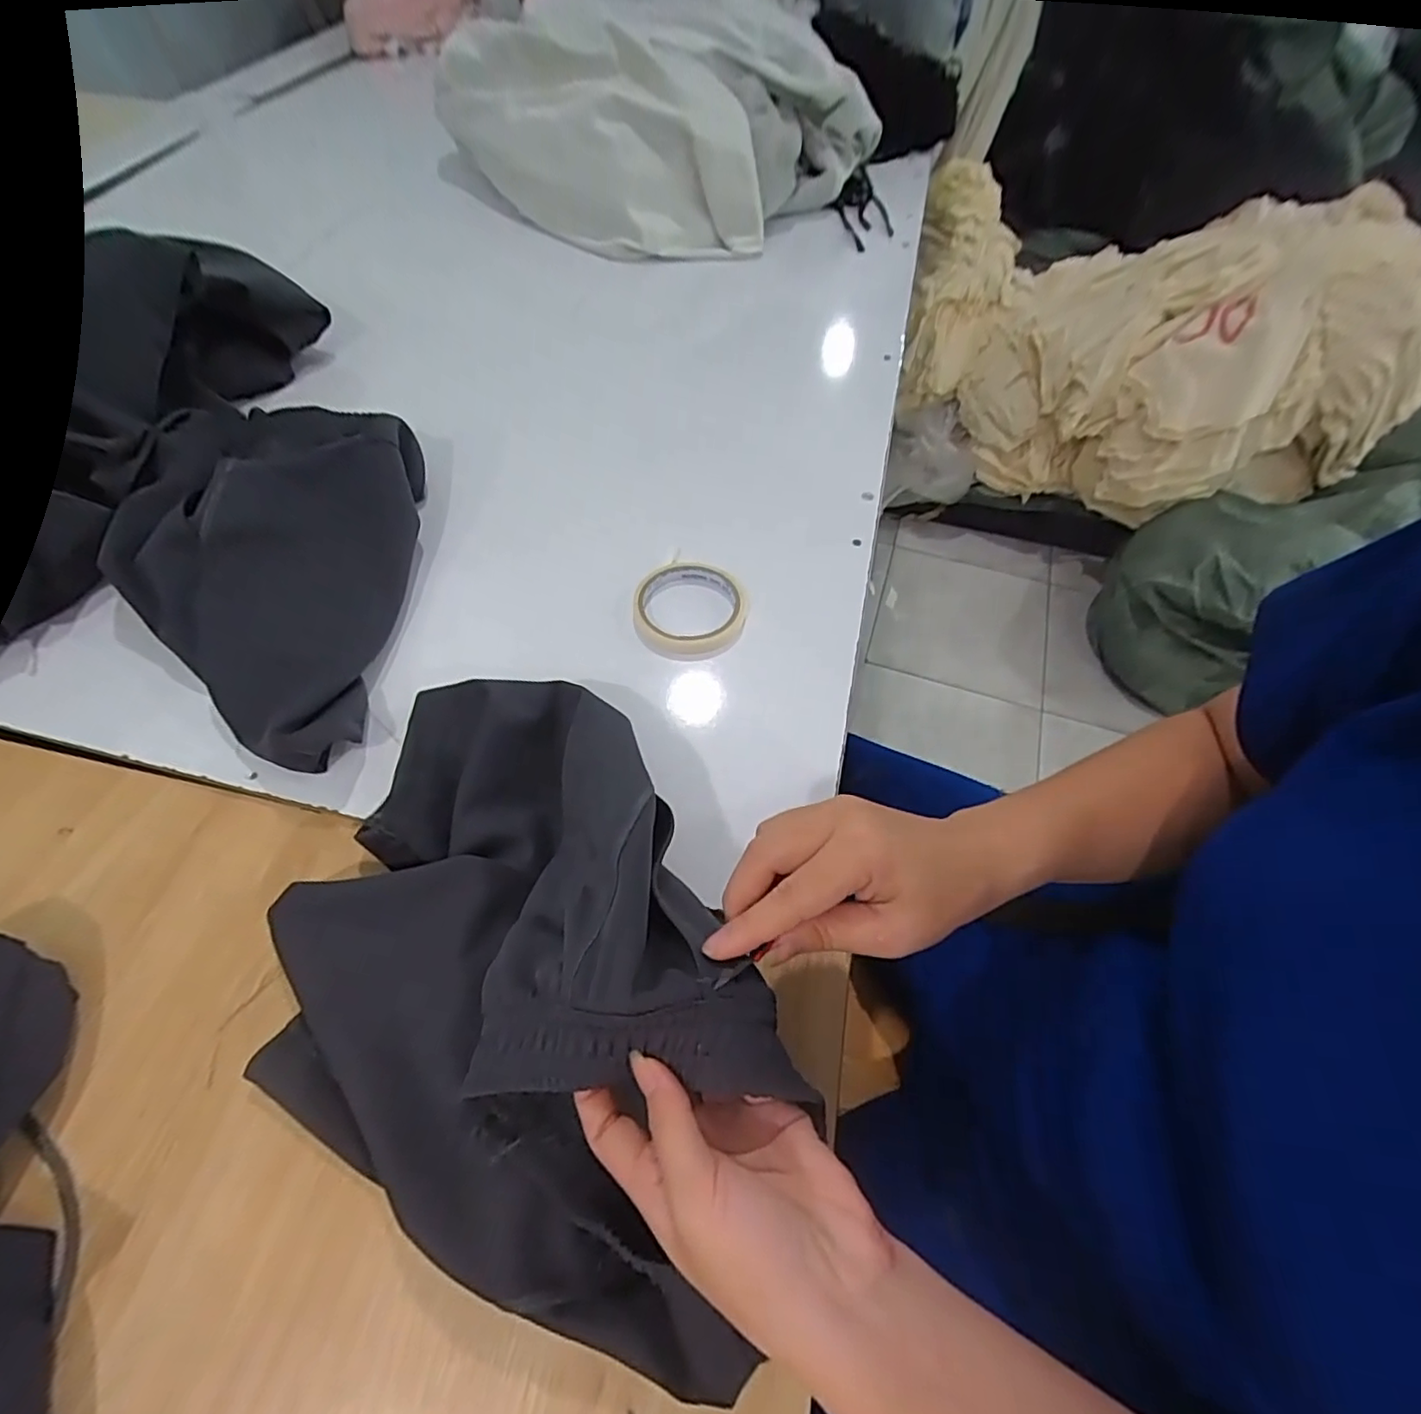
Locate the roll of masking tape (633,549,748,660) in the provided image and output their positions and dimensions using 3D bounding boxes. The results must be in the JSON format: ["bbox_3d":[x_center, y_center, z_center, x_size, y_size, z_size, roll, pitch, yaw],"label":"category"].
[{"bbox_3d":[-0.017,-0.083,0.516,0.093,0.021,0.094,1,60,-1],"label":"roll of masking tape"}]

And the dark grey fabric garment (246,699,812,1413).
[{"bbox_3d":[-0.090,0.119,0.327,0.299,0.112,0.269,26,62,13],"label":"dark grey fabric garment"}]

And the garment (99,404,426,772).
[{"bbox_3d":[-0.361,-0.116,0.489,0.213,0.077,0.332,0,60,-2],"label":"garment"}]

